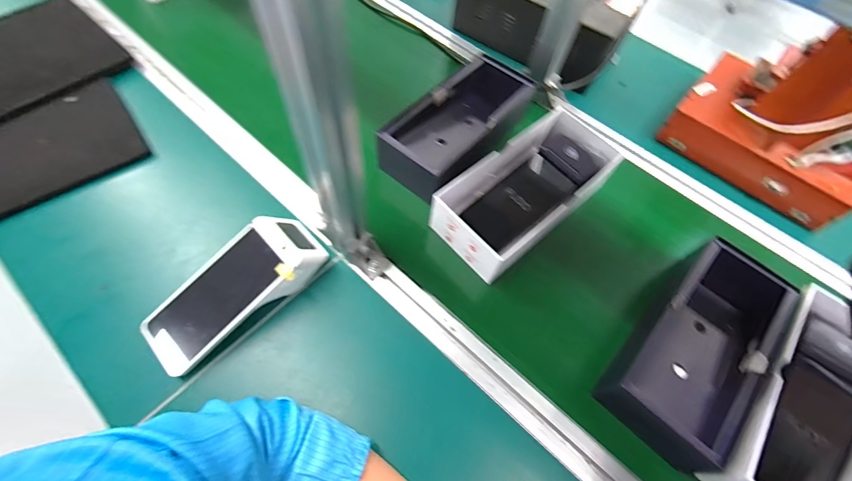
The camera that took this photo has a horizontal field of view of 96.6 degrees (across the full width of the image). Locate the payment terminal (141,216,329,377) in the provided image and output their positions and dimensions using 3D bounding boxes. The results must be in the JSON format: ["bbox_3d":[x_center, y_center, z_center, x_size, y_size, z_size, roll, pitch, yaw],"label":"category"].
[{"bbox_3d":[-0.220,0.054,0.441,0.210,0.065,0.087,-36,70,-22],"label":"payment terminal"}]

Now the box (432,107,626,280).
[{"bbox_3d":[0.147,-0.078,0.530,0.272,0.060,0.124,-38,70,-22],"label":"box"}]

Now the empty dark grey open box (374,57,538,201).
[{"bbox_3d":[0.058,-0.182,0.583,0.131,0.069,0.269,37,64,15],"label":"empty dark grey open box"}]

